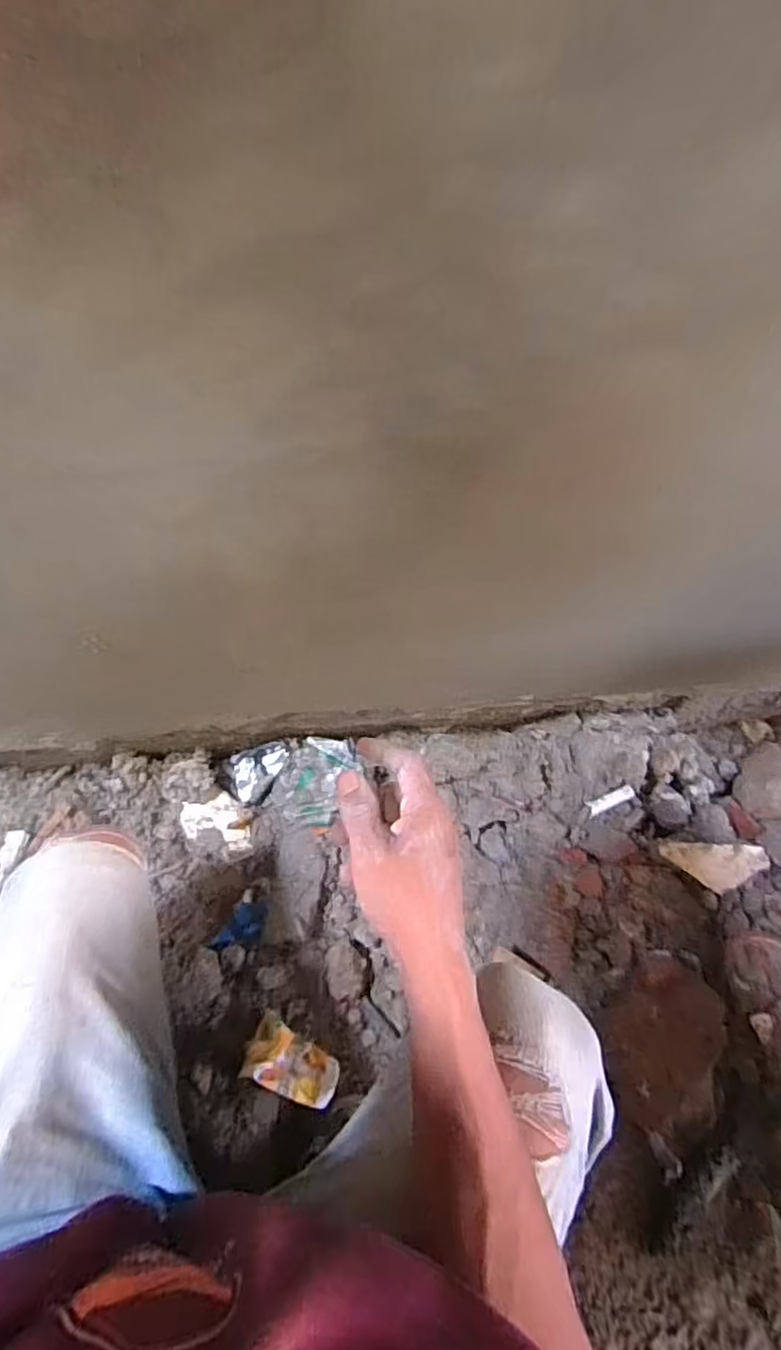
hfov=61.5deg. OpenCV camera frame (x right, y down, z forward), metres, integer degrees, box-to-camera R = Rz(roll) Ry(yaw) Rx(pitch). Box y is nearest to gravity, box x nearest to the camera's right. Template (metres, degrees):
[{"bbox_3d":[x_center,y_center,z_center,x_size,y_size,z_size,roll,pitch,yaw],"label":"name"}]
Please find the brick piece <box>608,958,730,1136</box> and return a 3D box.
[{"bbox_3d":[0.309,0.411,0.737,0.115,0.032,0.168,24,67,10],"label":"brick piece"}]

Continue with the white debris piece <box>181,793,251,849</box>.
[{"bbox_3d":[-0.230,0.198,0.863,0.078,0.012,0.074,-14,66,-8],"label":"white debris piece"}]

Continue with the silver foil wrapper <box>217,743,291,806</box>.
[{"bbox_3d":[-0.175,0.128,0.861,0.106,0.017,0.067,-33,83,14],"label":"silver foil wrapper"}]

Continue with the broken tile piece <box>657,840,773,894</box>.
[{"bbox_3d":[0.416,0.243,0.834,0.144,0.015,0.058,8,64,-11],"label":"broken tile piece"}]

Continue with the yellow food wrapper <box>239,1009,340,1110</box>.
[{"bbox_3d":[-0.103,0.407,0.694,0.104,0.055,0.060,21,66,8],"label":"yellow food wrapper"}]

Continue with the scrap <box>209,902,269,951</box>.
[{"bbox_3d":[-0.181,0.299,0.784,0.066,0.006,0.052,0,65,-1],"label":"scrap"}]

